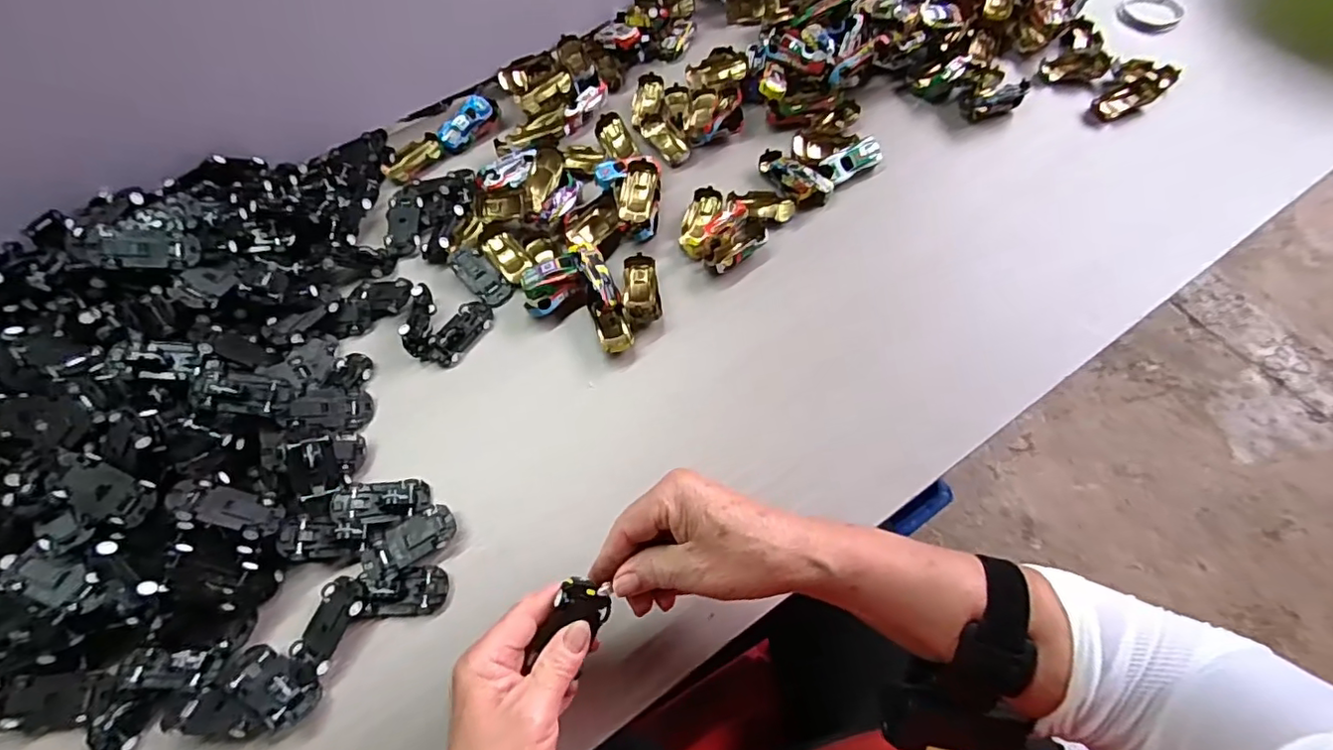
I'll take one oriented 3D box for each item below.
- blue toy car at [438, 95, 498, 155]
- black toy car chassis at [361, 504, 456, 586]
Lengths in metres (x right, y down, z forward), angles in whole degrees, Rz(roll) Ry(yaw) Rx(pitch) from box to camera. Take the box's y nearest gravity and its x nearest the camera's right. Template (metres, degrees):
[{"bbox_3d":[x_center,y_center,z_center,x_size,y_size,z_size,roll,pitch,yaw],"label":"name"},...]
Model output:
[{"bbox_3d":[-0.207,-0.260,0.596,0.033,0.024,0.069,36,70,18],"label":"blue toy car"},{"bbox_3d":[-0.182,0.118,0.406,0.066,0.009,0.031,-32,66,-13],"label":"black toy car chassis"}]

